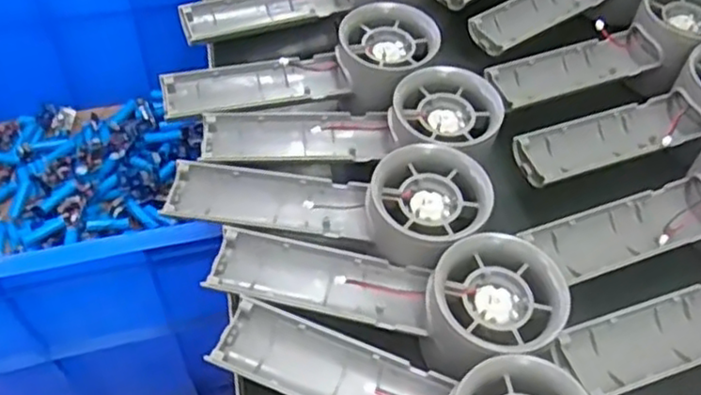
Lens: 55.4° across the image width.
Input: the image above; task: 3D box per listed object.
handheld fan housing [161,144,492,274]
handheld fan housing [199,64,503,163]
[{"bbox_3d":[-0.013,0.003,0.335,0.157,0.032,0.051,2,52,14],"label":"handheld fan housing"},{"bbox_3d":[0.000,-0.037,0.365,0.157,0.031,0.048,-7,53,8],"label":"handheld fan housing"}]

